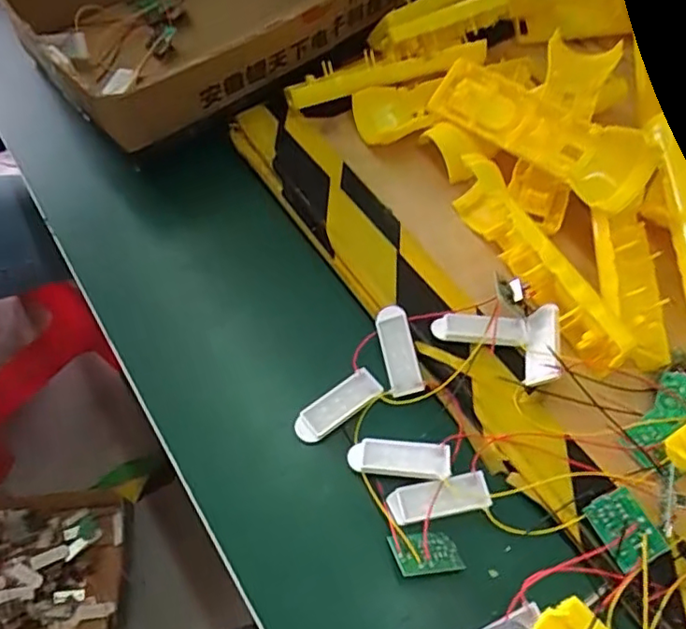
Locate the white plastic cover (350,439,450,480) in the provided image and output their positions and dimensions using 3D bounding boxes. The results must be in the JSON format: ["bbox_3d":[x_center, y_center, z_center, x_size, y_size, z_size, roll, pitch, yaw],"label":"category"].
[{"bbox_3d":[0.033,0.083,0.350,0.058,0.005,0.020,3,58,3],"label":"white plastic cover"}]

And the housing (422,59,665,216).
[{"bbox_3d":[0.128,-0.125,0.408,0.159,0.038,0.043,40,66,22],"label":"housing"}]

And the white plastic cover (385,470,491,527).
[{"bbox_3d":[0.054,0.104,0.341,0.055,0.005,0.020,-10,59,-6],"label":"white plastic cover"}]

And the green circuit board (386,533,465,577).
[{"bbox_3d":[0.044,0.126,0.320,0.034,0.005,0.024,-3,35,-18],"label":"green circuit board"}]

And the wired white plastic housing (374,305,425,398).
[{"bbox_3d":[0.035,0.022,0.379,0.020,0.006,0.056,-11,75,-6],"label":"wired white plastic housing"}]

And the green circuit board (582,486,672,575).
[{"bbox_3d":[0.143,0.110,0.308,0.026,0.005,0.035,-35,58,10],"label":"green circuit board"}]

